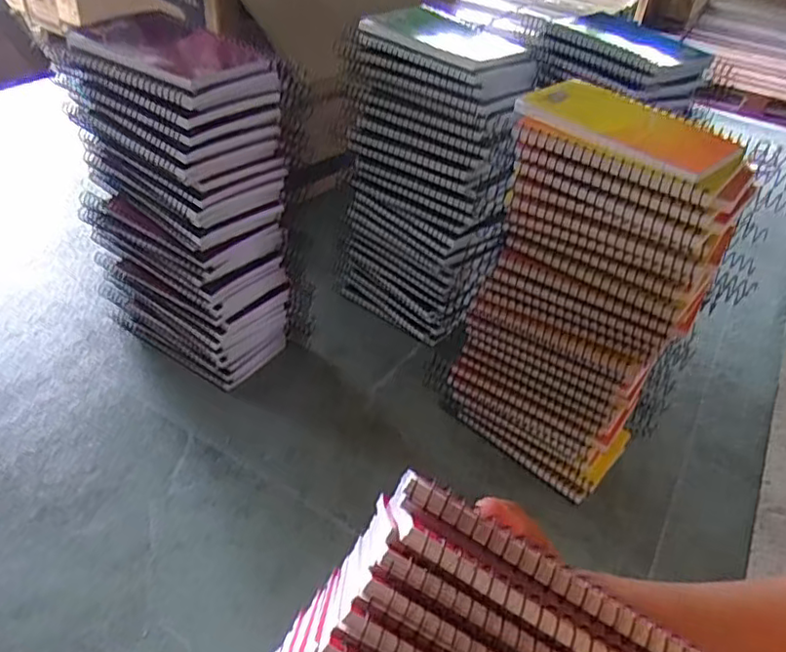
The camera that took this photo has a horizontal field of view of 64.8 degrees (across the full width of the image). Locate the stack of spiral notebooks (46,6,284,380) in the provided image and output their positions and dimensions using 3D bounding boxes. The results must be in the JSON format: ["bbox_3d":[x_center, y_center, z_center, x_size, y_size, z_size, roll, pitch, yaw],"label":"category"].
[{"bbox_3d":[-0.180,-0.093,0.538,0.171,0.281,0.094,28,45,24],"label":"stack of spiral notebooks"}]

